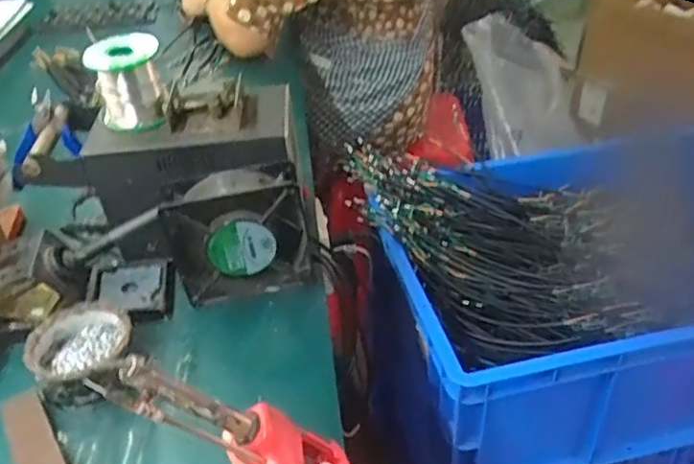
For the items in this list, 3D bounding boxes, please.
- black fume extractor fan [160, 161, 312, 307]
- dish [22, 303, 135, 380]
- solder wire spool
[{"bbox_3d":[-0.098,-0.003,0.578,0.118,0.115,0.062,-9,37,-7],"label":"black fume extractor fan"},{"bbox_3d":[-0.223,0.093,0.527,0.079,0.027,0.066,-28,43,-29],"label":"dish"},{"bbox_3d":[-0.202,-0.141,0.587,0.059,0.080,0.059,-11,37,-10],"label":"solder wire spool"}]

